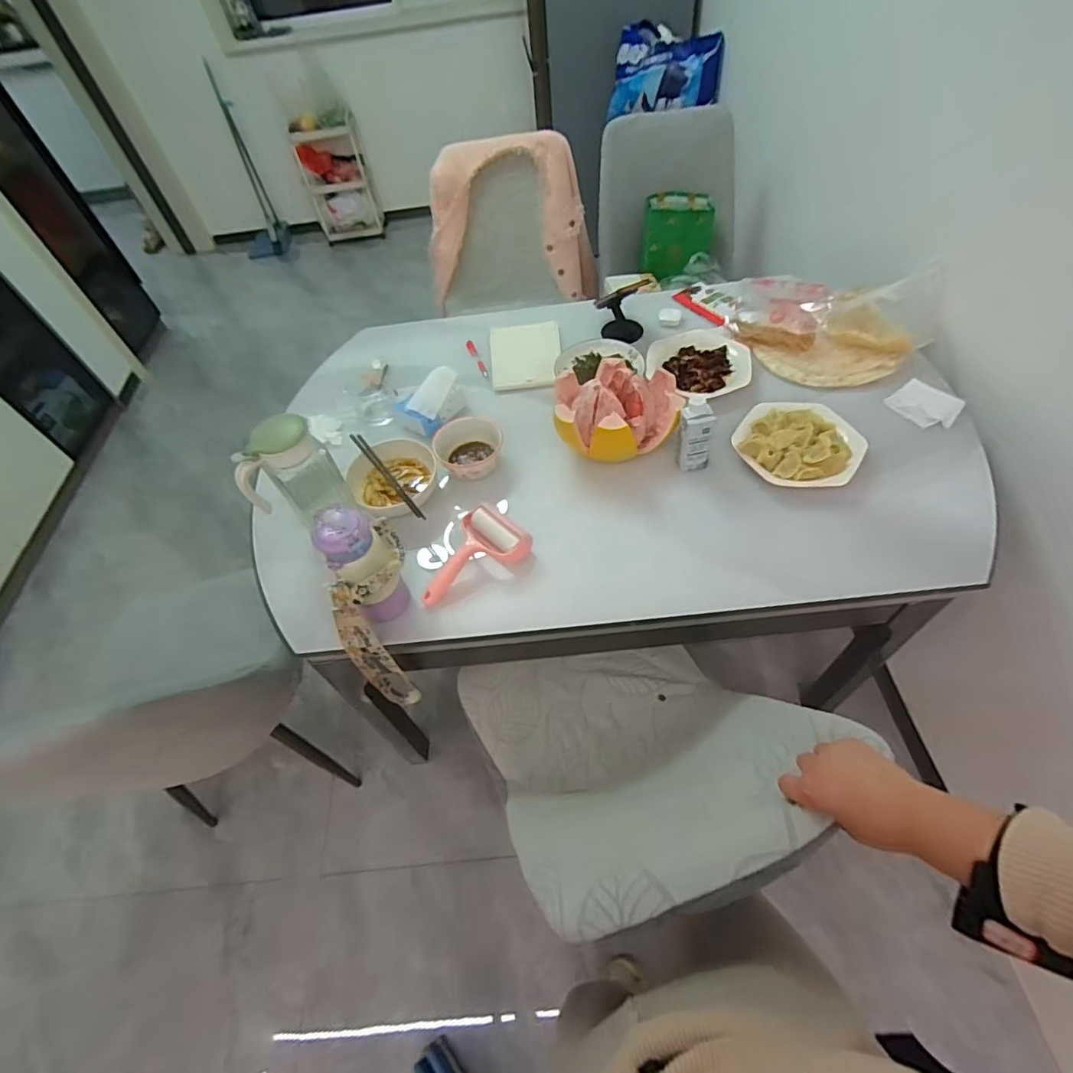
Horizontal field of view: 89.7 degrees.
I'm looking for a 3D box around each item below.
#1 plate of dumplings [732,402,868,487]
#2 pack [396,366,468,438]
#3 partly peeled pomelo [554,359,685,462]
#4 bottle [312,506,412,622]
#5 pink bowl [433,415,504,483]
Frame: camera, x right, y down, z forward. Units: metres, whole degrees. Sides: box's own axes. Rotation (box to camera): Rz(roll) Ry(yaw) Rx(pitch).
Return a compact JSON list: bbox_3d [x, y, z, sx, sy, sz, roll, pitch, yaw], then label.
[{"bbox_3d":[0.451,-0.162,0.933,0.198,0.053,0.166,22,59,19],"label":"plate of dumplings"},{"bbox_3d":[-0.202,-0.267,1.062,0.077,0.066,0.138,33,63,25],"label":"pack"},{"bbox_3d":[0.139,-0.220,0.951,0.205,0.124,0.181,0,54,5],"label":"partly peeled pomelo"},{"bbox_3d":[-0.236,0.048,0.759,0.077,0.213,0.076,-2,54,3],"label":"bottle"},{"bbox_3d":[-0.121,-0.155,0.991,0.121,0.058,0.123,-2,54,3],"label":"pink bowl"}]

